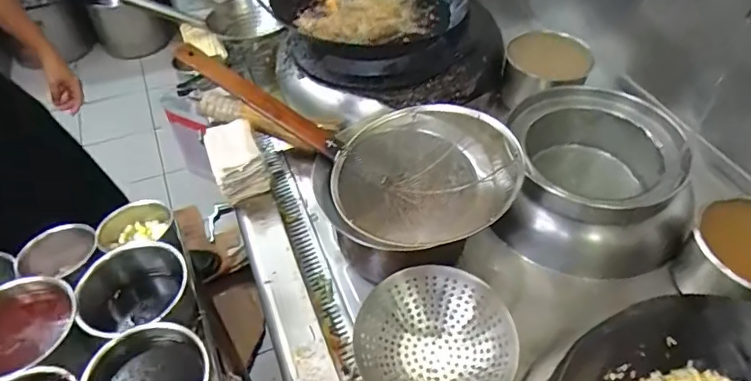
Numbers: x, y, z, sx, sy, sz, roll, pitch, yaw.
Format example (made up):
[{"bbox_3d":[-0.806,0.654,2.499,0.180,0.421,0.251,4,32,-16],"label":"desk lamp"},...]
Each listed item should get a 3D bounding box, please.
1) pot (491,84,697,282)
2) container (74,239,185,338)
[{"bbox_3d":[0.393,-0.012,0.948,0.301,0.209,0.269,11,48,9],"label":"pot"},{"bbox_3d":[-0.357,0.167,0.798,0.153,0.119,0.166,0,47,0],"label":"container"}]

